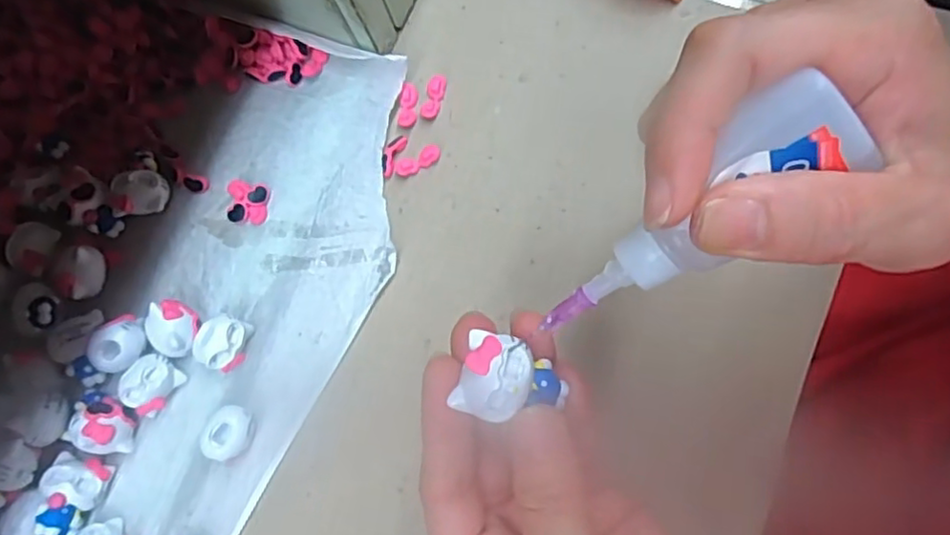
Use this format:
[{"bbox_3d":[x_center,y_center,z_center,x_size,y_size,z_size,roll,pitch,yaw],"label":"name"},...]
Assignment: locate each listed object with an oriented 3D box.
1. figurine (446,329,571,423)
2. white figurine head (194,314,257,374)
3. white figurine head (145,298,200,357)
[{"bbox_3d":[0.012,0.035,0.197,0.032,0.013,0.022,17,77,3],"label":"figurine"},{"bbox_3d":[-0.118,0.036,0.306,0.019,0.019,0.024,8,78,8],"label":"white figurine head"},{"bbox_3d":[-0.141,0.029,0.307,0.022,0.017,0.024,-1,76,6],"label":"white figurine head"}]

